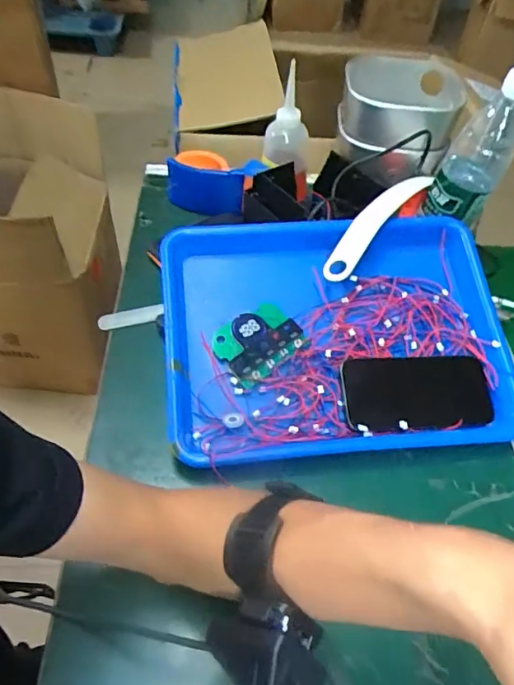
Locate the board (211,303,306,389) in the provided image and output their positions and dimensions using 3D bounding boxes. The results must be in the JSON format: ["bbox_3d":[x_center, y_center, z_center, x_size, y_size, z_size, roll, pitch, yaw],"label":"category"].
[{"bbox_3d":[0.001,-0.002,0.522,0.083,0.011,0.067,-38,72,-18],"label":"board"}]

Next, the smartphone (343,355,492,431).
[{"bbox_3d":[0.155,0.048,0.509,0.140,0.014,0.073,-3,67,-4],"label":"smartphone"}]

